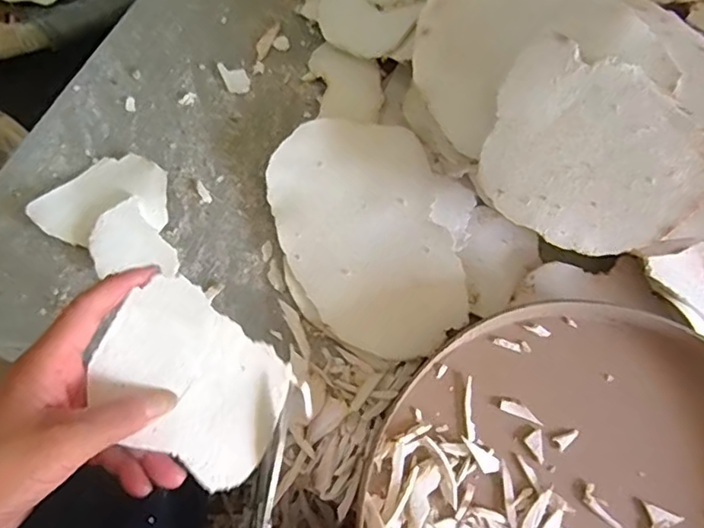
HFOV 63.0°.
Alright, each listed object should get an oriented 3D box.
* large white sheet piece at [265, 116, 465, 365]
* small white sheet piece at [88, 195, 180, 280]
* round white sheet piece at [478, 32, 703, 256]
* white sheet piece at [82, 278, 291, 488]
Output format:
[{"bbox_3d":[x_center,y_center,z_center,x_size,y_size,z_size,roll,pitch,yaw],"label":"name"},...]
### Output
[{"bbox_3d":[0.010,-0.022,0.445,0.121,0.030,0.193,-12,67,-8],"label":"large white sheet piece"},{"bbox_3d":[-0.170,-0.012,0.436,0.051,0.011,0.068,-36,72,-17],"label":"small white sheet piece"},{"bbox_3d":[0.157,-0.073,0.383,0.142,0.009,0.123,32,91,15],"label":"round white sheet piece"},{"bbox_3d":[-0.088,0.065,0.322,0.107,0.004,0.079,38,67,-2],"label":"white sheet piece"}]

